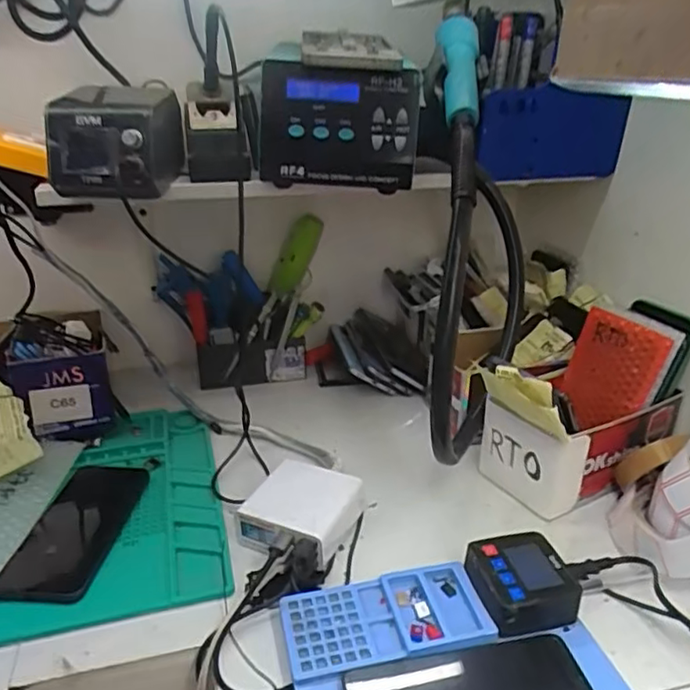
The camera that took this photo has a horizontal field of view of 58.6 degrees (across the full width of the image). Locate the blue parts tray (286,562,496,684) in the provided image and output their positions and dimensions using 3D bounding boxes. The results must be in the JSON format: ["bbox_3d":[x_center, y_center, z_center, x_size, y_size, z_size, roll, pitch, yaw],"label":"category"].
[{"bbox_3d":[0.030,0.208,0.461,0.149,0.017,0.072,-6,25,-11],"label":"blue parts tray"}]

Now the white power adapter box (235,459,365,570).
[{"bbox_3d":[-0.042,0.151,0.552,0.087,0.037,0.097,13,28,26],"label":"white power adapter box"}]

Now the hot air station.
[{"bbox_3d":[-0.015,-0.234,0.619,0.158,0.122,0.180,-1,25,-1],"label":"hot air station"}]

